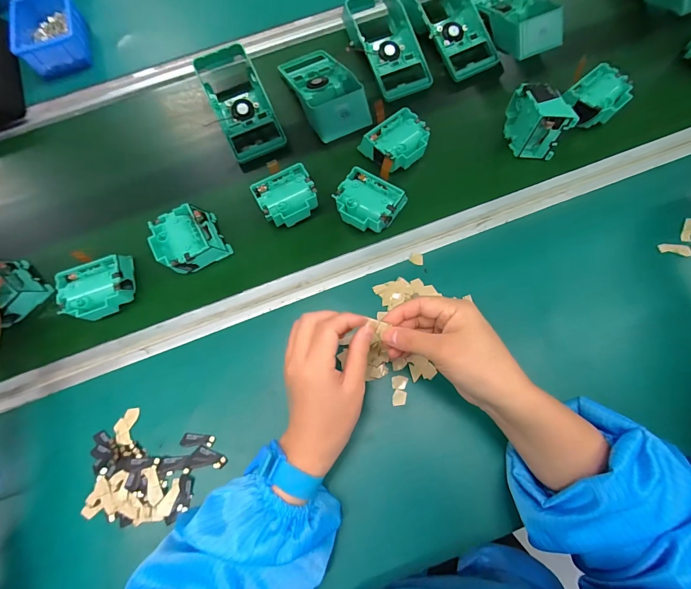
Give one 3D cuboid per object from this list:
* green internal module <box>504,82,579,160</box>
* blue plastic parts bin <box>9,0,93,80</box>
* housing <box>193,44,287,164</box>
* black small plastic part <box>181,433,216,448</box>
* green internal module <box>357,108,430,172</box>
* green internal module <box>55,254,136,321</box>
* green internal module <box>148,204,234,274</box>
[{"bbox_3d":[0.240,-0.216,0.443,0.036,0.090,0.074,-17,73,-3],"label":"green internal module"},{"bbox_3d":[-0.496,-0.442,0.582,0.100,0.050,0.149,-21,73,-4],"label":"blue plastic parts bin"},{"bbox_3d":[-0.157,-0.284,0.513,0.083,0.057,0.192,-24,74,-5],"label":"housing"},{"bbox_3d":[-0.159,0.157,0.369,0.035,0.004,0.013,3,73,3],"label":"black small plastic part"},{"bbox_3d":[0.069,-0.201,0.459,0.075,0.034,0.068,-33,75,-8],"label":"green internal module"},{"bbox_3d":[-0.298,-0.008,0.422,0.085,0.037,0.070,-29,74,-7],"label":"green internal module"},{"bbox_3d":[-0.198,-0.068,0.436,0.078,0.040,0.077,-30,74,-7],"label":"green internal module"}]

